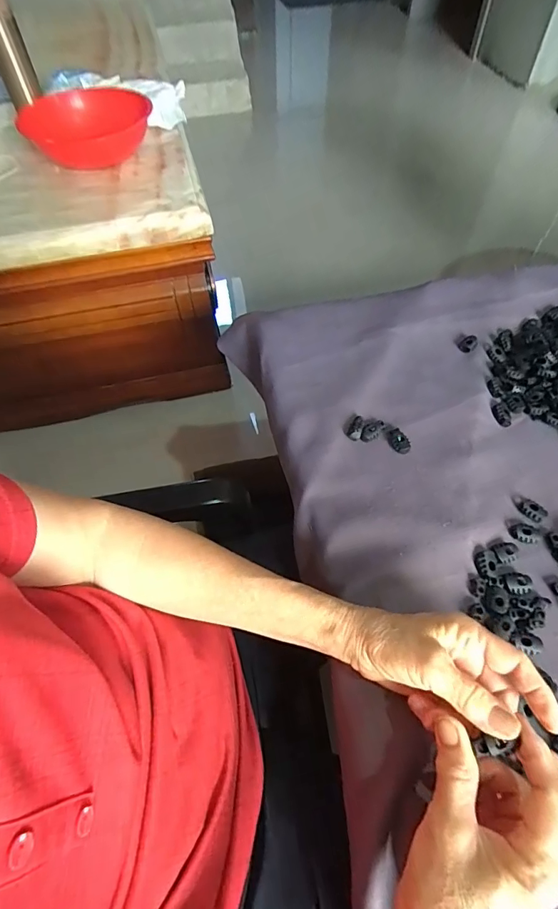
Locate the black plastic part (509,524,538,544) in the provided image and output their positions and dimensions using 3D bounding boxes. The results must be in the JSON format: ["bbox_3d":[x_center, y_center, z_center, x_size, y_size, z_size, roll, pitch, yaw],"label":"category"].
[{"bbox_3d":[0.214,0.070,0.380,0.025,0.004,0.017,7,57,6],"label":"black plastic part"}]

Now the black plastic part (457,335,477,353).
[{"bbox_3d":[0.220,-0.130,0.504,0.017,0.006,0.029,36,64,22],"label":"black plastic part"}]

